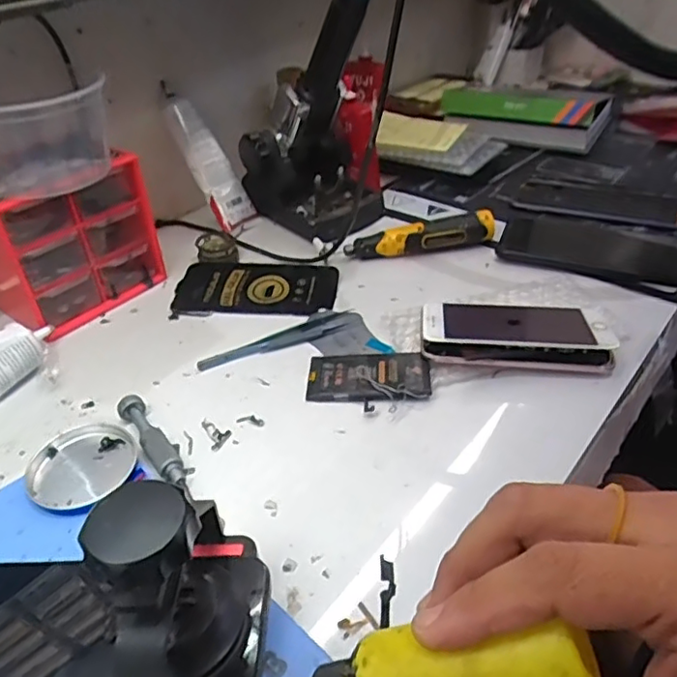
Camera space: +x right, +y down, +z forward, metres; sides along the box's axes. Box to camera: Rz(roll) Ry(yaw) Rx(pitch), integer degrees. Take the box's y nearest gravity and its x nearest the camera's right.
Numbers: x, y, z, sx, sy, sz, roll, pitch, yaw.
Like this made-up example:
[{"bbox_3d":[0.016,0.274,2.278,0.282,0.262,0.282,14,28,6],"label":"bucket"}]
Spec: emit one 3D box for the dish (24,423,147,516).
[{"bbox_3d":[-0.158,0.078,0.370,0.061,0.005,0.063,1,43,-1],"label":"dish"}]

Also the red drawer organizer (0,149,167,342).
[{"bbox_3d":[-0.234,-0.088,0.510,0.098,0.115,0.129,30,48,34],"label":"red drawer organizer"}]

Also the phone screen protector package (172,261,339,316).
[{"bbox_3d":[-0.074,-0.047,0.542,0.143,0.008,0.081,1,38,4],"label":"phone screen protector package"}]

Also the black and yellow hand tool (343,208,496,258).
[{"bbox_3d":[0.079,-0.096,0.567,0.139,0.028,0.020,-10,39,-10],"label":"black and yellow hand tool"}]

